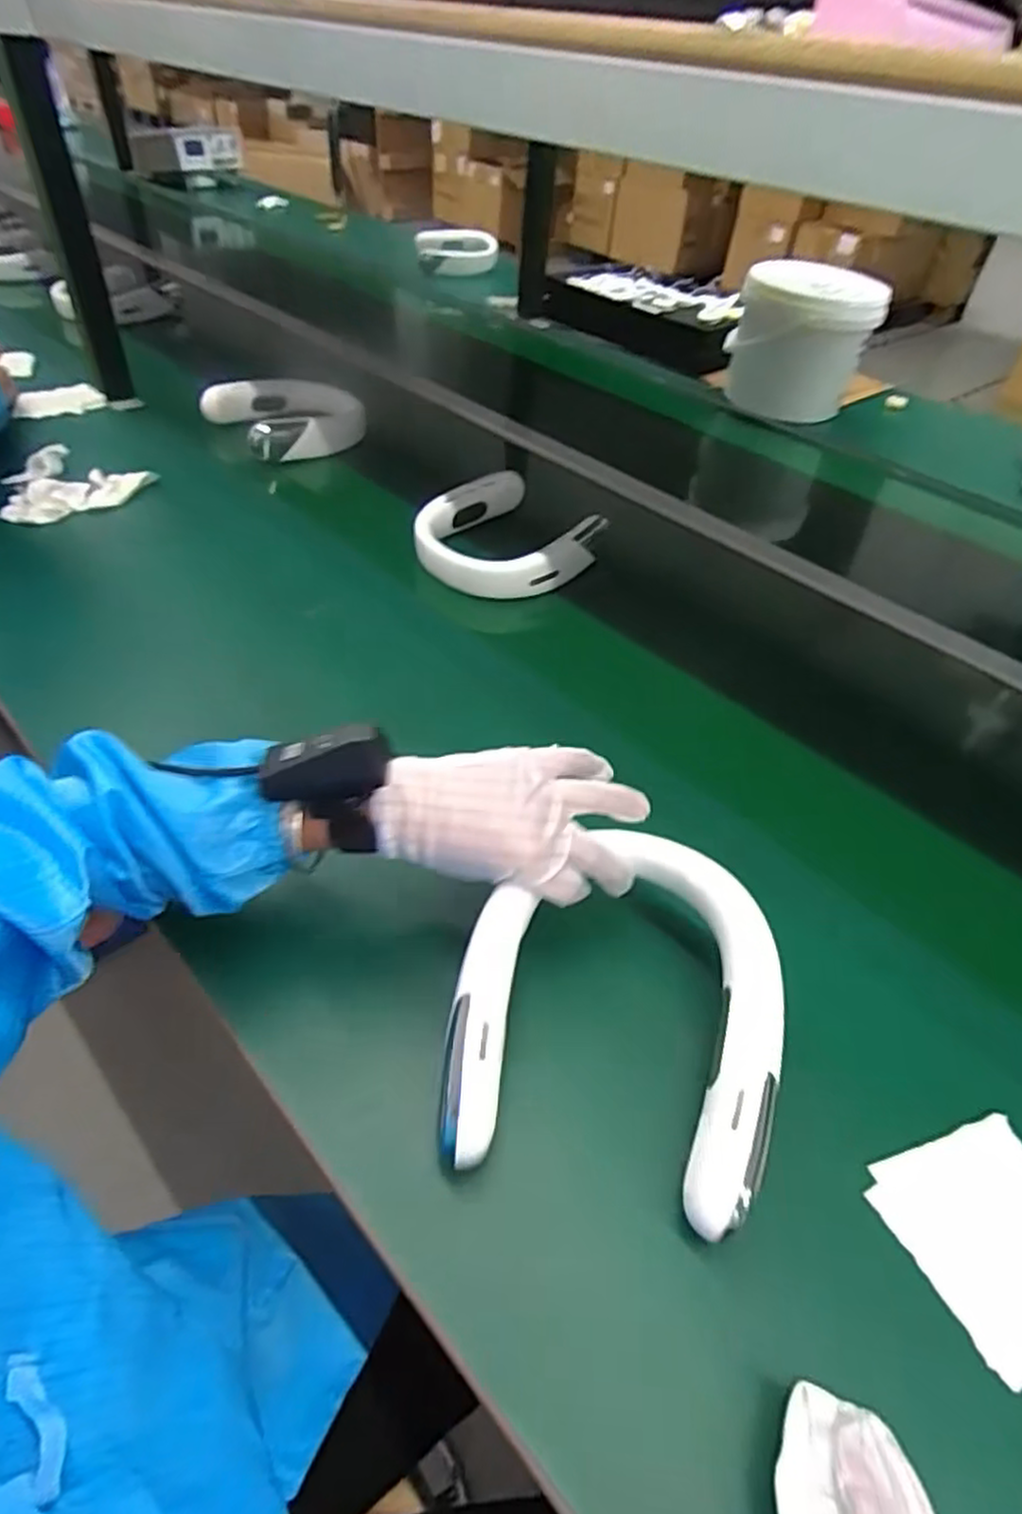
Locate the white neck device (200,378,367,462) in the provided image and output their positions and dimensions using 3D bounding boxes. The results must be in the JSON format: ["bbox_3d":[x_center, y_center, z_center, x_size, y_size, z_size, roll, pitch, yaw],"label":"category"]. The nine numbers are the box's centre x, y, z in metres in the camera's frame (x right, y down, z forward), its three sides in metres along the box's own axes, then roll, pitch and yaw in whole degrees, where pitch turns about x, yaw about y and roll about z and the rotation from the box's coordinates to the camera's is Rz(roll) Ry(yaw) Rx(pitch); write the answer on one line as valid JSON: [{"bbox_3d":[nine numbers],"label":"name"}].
[{"bbox_3d":[-0.333,-0.499,1.067,0.168,0.071,0.183,-27,56,-32],"label":"white neck device"}]

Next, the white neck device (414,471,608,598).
[{"bbox_3d":[-0.009,-0.254,0.850,0.181,0.061,0.181,37,50,24],"label":"white neck device"}]

